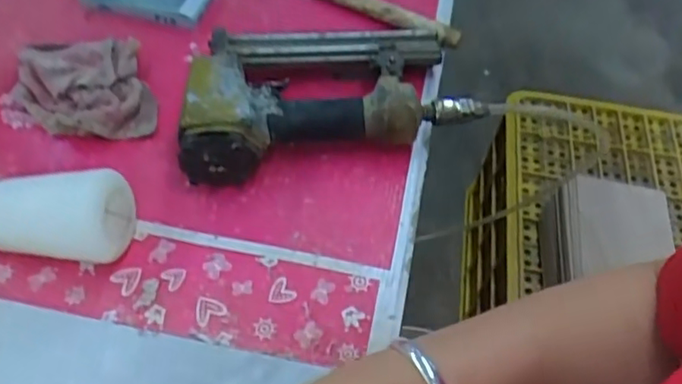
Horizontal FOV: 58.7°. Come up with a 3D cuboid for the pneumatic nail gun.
[{"bbox_3d":[-0.016,-0.091,0.534,0.248,0.065,0.154,-8,54,-11],"label":"pneumatic nail gun"}]

